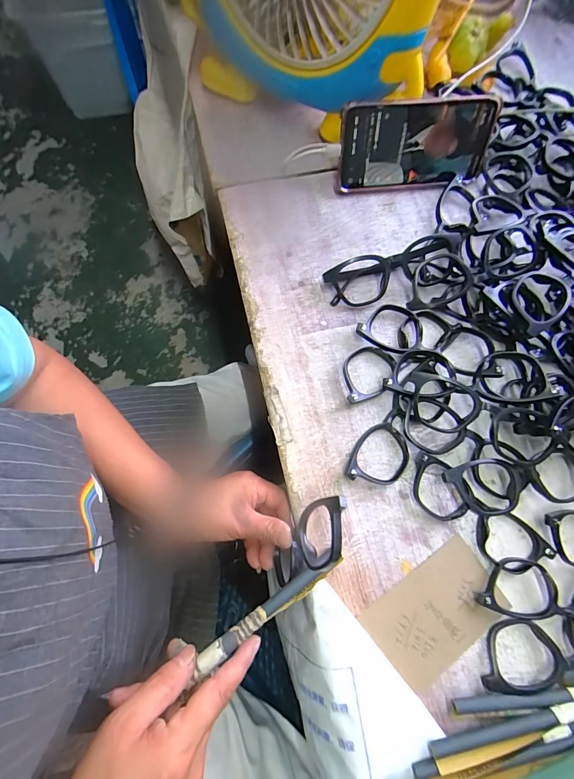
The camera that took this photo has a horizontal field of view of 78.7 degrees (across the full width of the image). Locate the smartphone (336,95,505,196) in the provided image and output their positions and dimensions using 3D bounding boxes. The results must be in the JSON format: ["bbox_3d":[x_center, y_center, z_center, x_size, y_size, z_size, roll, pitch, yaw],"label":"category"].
[{"bbox_3d":[0.136,-0.257,0.372,0.164,0.077,0.008,-6,45,-5],"label":"smartphone"}]

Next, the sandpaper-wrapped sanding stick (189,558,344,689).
[{"bbox_3d":[-0.014,0.172,0.272,0.130,0.009,0.015,-28,77,-19],"label":"sandpaper-wrapped sanding stick"}]

